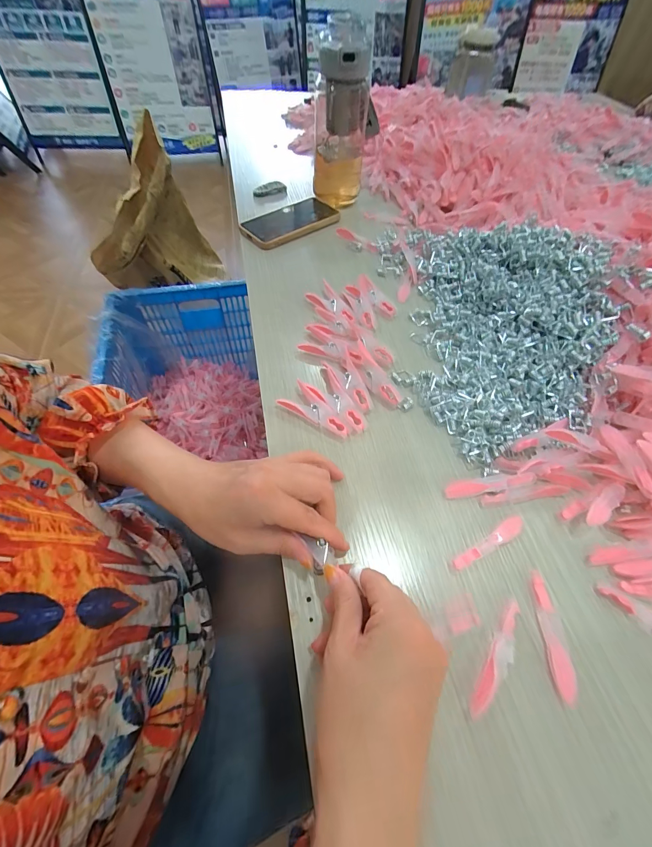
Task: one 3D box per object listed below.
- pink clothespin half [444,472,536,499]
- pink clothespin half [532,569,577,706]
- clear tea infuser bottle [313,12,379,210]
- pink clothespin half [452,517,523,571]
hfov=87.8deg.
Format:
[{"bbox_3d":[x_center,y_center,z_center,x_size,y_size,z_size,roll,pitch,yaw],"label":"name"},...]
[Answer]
[{"bbox_3d":[0.146,0.054,0.303,0.079,0.007,0.014,-12,58,5],"label":"pink clothespin half"},{"bbox_3d":[0.163,0.151,0.244,0.013,0.008,0.078,5,57,2],"label":"pink clothespin half"},{"bbox_3d":[0.026,-0.462,0.517,0.104,0.194,0.070,4,56,-1],"label":"clear tea infuser bottle"},{"bbox_3d":[0.135,0.098,0.277,0.075,0.007,0.013,-26,62,-17],"label":"pink clothespin half"}]

